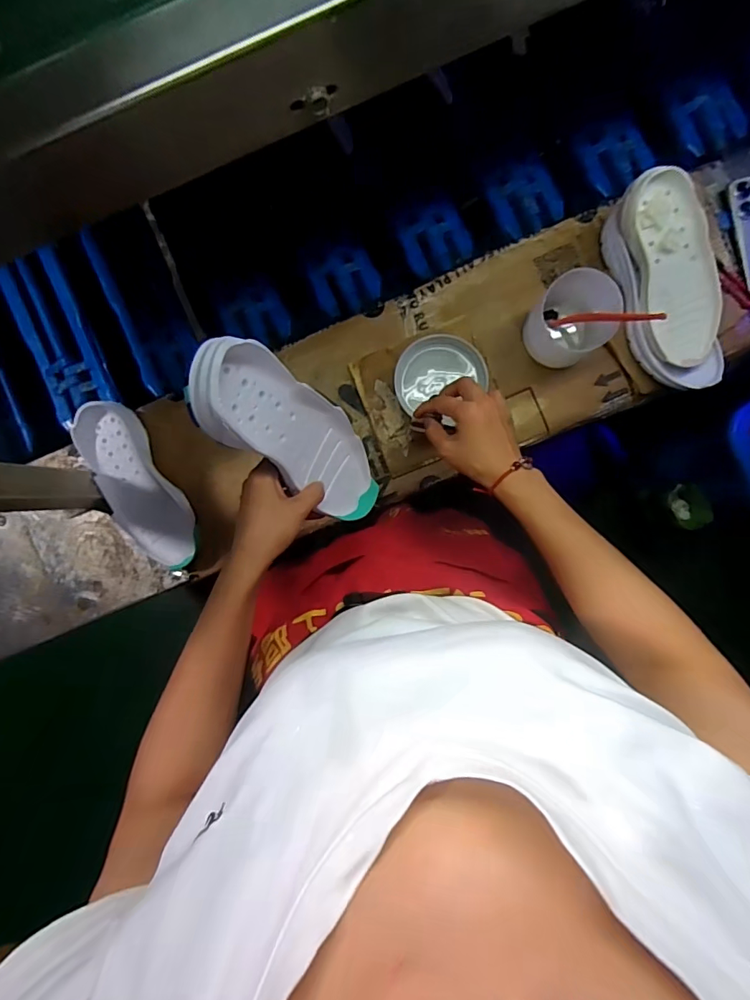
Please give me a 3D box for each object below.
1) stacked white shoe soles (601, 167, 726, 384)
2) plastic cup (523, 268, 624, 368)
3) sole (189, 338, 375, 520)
[{"bbox_3d":[0.370,-0.262,0.595,0.104,0.082,0.252,-17,91,0],"label":"stacked white shoe soles"},{"bbox_3d":[0.243,-0.222,0.591,0.103,0.087,0.095,0,91,0],"label":"plastic cup"},{"bbox_3d":[-0.068,-0.057,0.438,0.039,0.246,0.082,39,91,36],"label":"sole"}]

